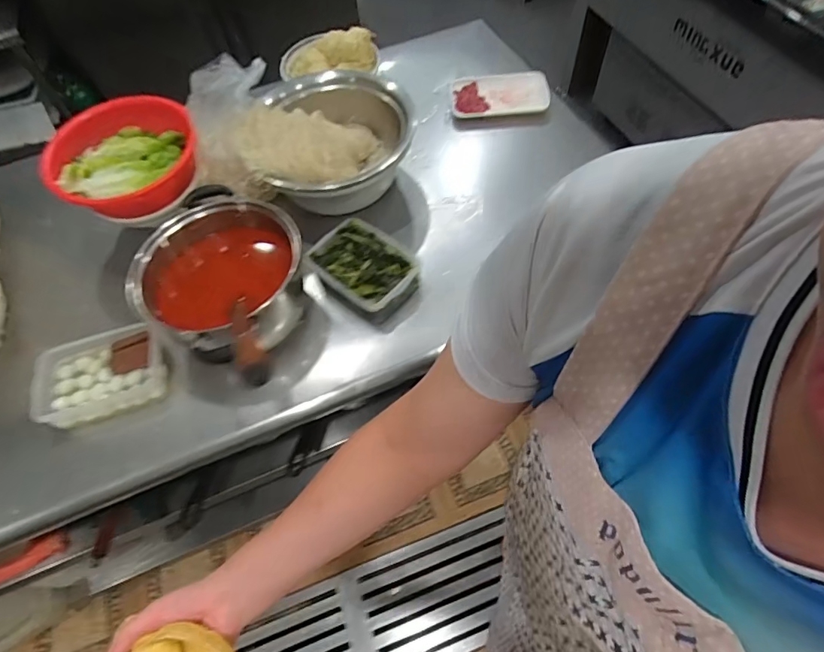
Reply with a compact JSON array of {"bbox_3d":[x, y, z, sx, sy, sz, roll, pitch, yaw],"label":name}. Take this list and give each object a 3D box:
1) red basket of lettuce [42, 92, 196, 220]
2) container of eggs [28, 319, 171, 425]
[{"bbox_3d":[-0.521,-0.317,0.870,0.249,0.090,0.232,-8,71,-16],"label":"red basket of lettuce"},{"bbox_3d":[-0.507,0.080,0.763,0.201,0.055,0.126,-15,52,-11],"label":"container of eggs"}]

